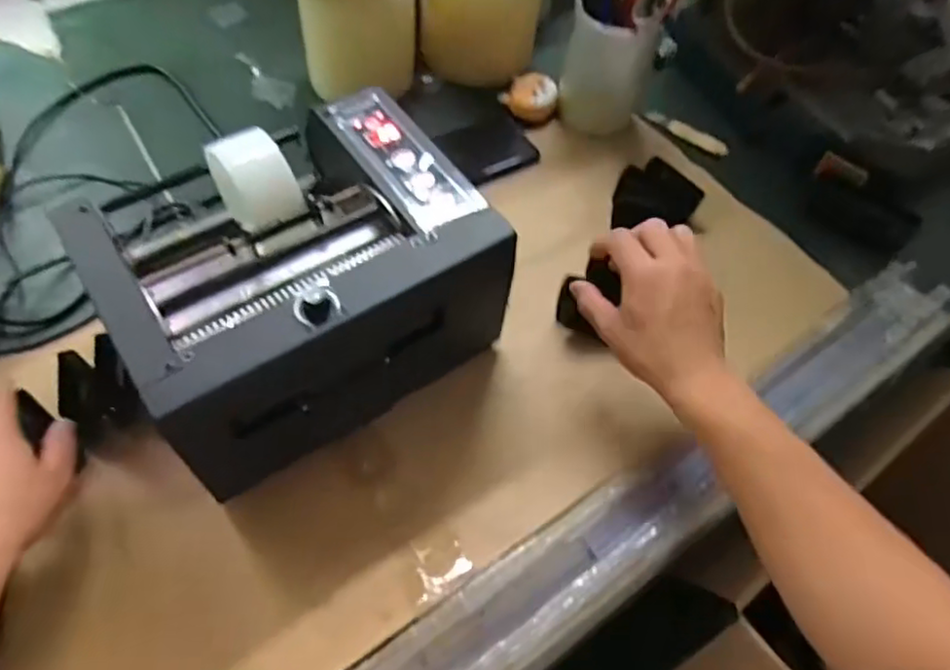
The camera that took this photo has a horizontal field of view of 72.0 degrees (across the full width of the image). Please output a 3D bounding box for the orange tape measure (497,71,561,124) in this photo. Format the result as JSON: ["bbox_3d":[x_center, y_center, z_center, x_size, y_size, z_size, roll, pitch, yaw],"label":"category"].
[{"bbox_3d":[0.062,-0.272,0.747,0.063,0.022,0.059,10,58,2],"label":"orange tape measure"}]

